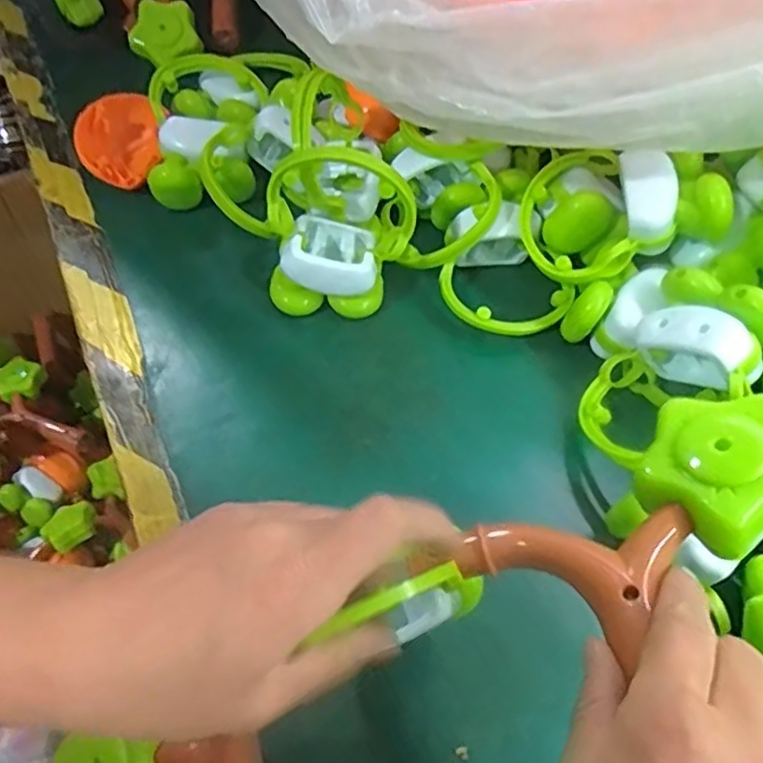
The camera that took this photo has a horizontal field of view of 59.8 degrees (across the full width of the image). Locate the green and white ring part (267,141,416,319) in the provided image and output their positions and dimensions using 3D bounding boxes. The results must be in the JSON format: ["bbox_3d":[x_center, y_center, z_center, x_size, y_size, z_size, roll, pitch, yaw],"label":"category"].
[{"bbox_3d":[-0.031,-0.103,0.470,0.101,0.142,0.050,-6,56,-6],"label":"green and white ring part"}]

